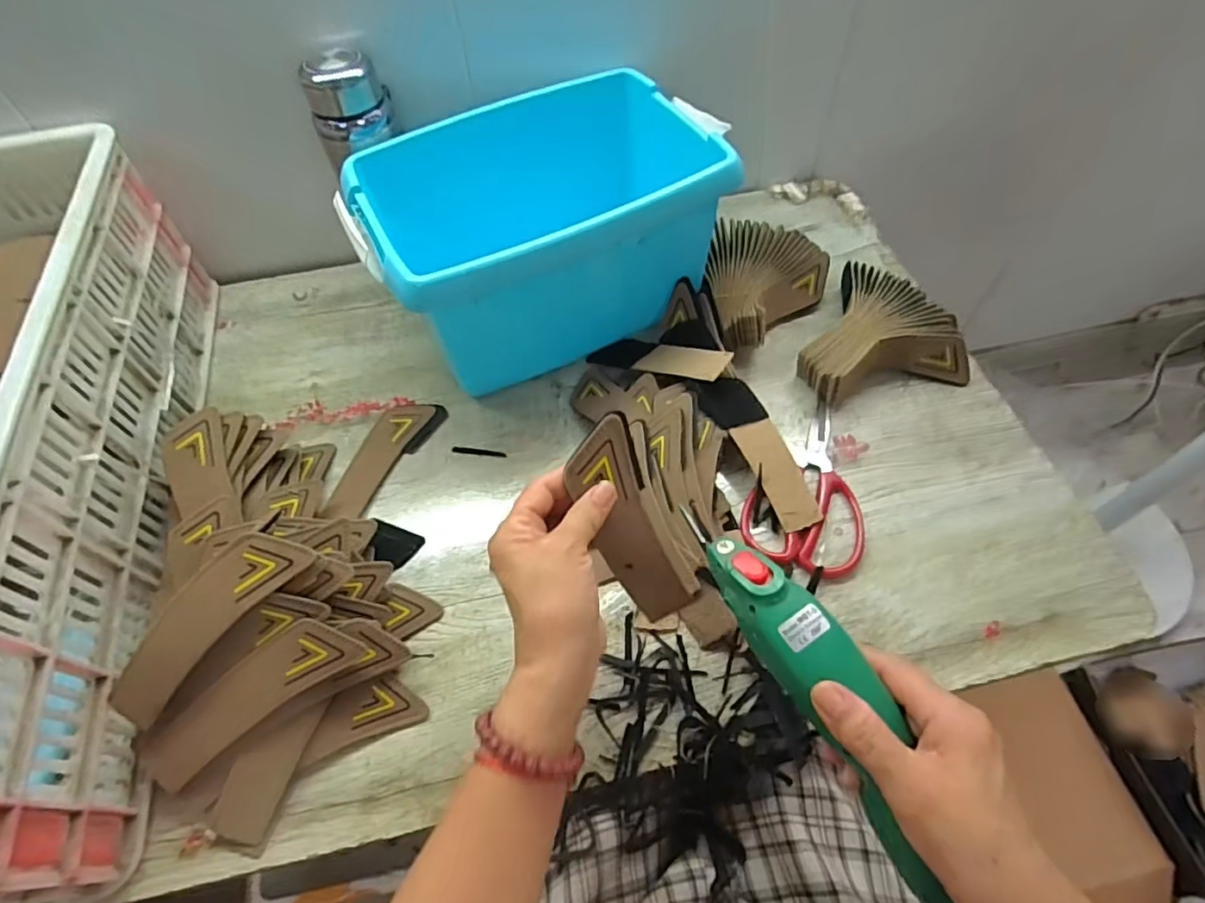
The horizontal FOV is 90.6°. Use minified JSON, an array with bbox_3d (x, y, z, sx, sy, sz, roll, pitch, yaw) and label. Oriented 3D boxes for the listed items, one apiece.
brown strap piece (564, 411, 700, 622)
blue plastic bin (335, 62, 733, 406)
[{"bbox_3d":[0.020,0.050,0.387,0.054,0.148,0.016,-26,19,-13],"label":"brown strap piece"},{"bbox_3d":[-0.050,-0.202,0.586,0.312,0.173,0.178,-28,59,-14],"label":"blue plastic bin"}]

